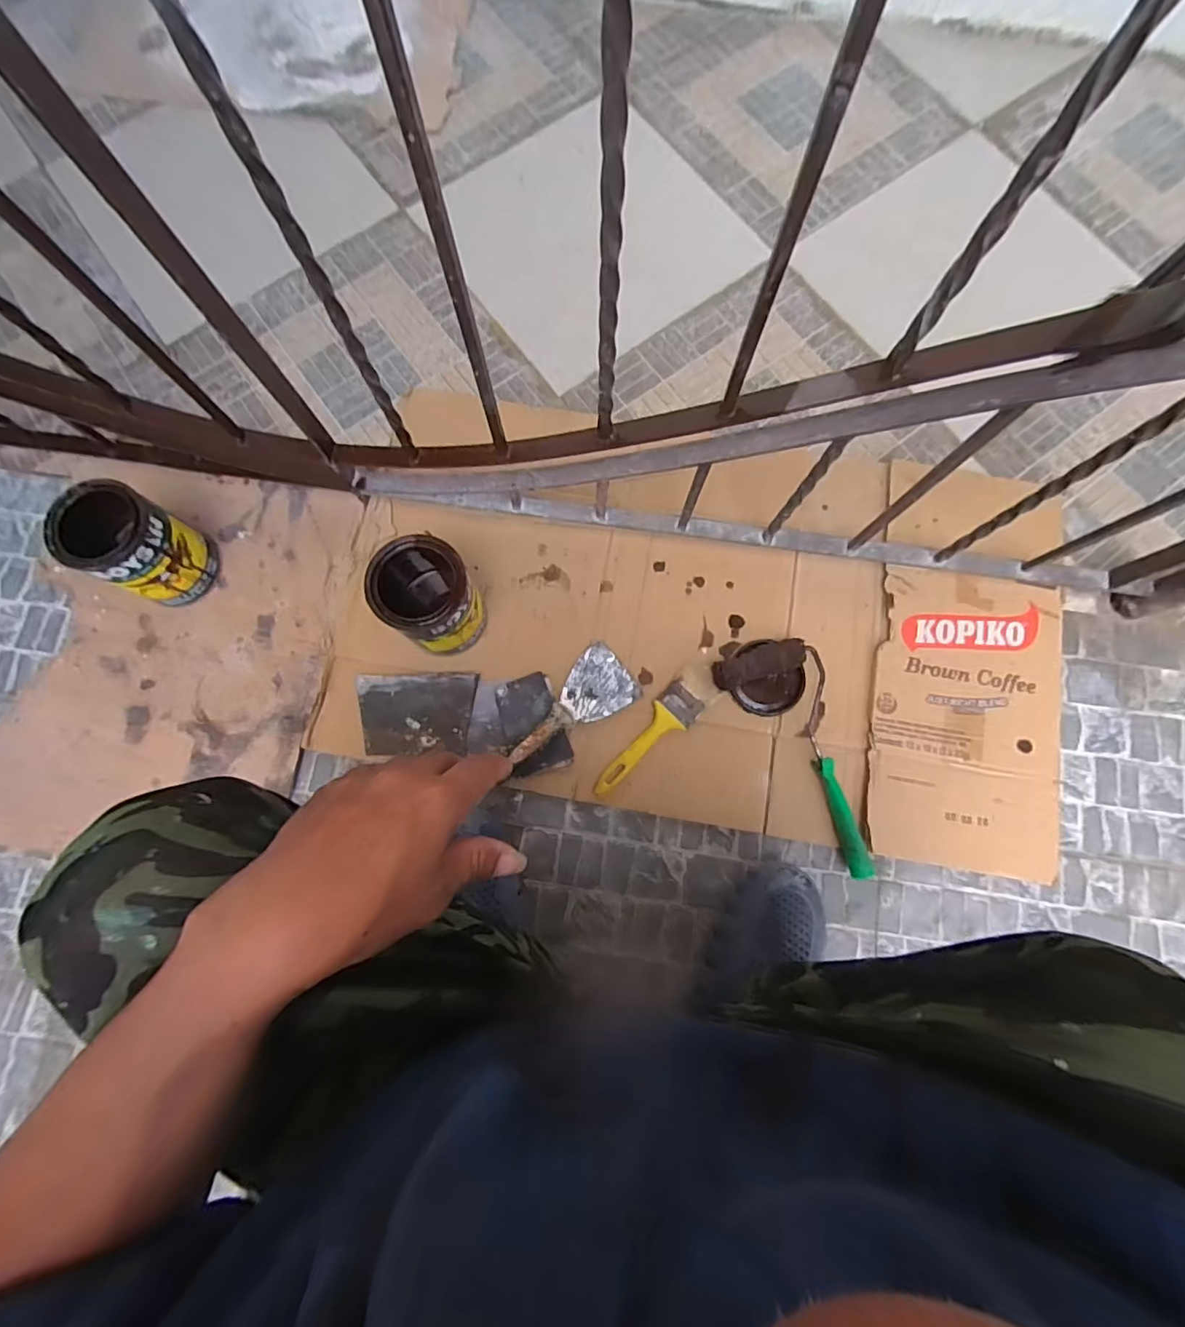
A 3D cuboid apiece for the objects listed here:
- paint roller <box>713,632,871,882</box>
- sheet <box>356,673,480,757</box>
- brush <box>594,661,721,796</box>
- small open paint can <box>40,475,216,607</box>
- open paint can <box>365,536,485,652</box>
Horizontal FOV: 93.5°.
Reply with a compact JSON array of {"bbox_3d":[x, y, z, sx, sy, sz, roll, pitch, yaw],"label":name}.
[{"bbox_3d":[0.277,0.096,0.662,0.127,0.037,0.301,-34,81,-6],"label":"paint roller"},{"bbox_3d":[-0.211,0.059,0.676,0.137,0.007,0.097,-1,77,-3],"label":"sheet"},{"bbox_3d":[0.079,0.079,0.667,0.050,0.017,0.201,41,82,8],"label":"brush"},{"bbox_3d":[-0.535,-0.137,0.663,0.114,0.146,0.103,25,81,5],"label":"small open paint can"},{"bbox_3d":[-0.186,-0.078,0.643,0.102,0.148,0.118,-44,82,-7],"label":"open paint can"}]

